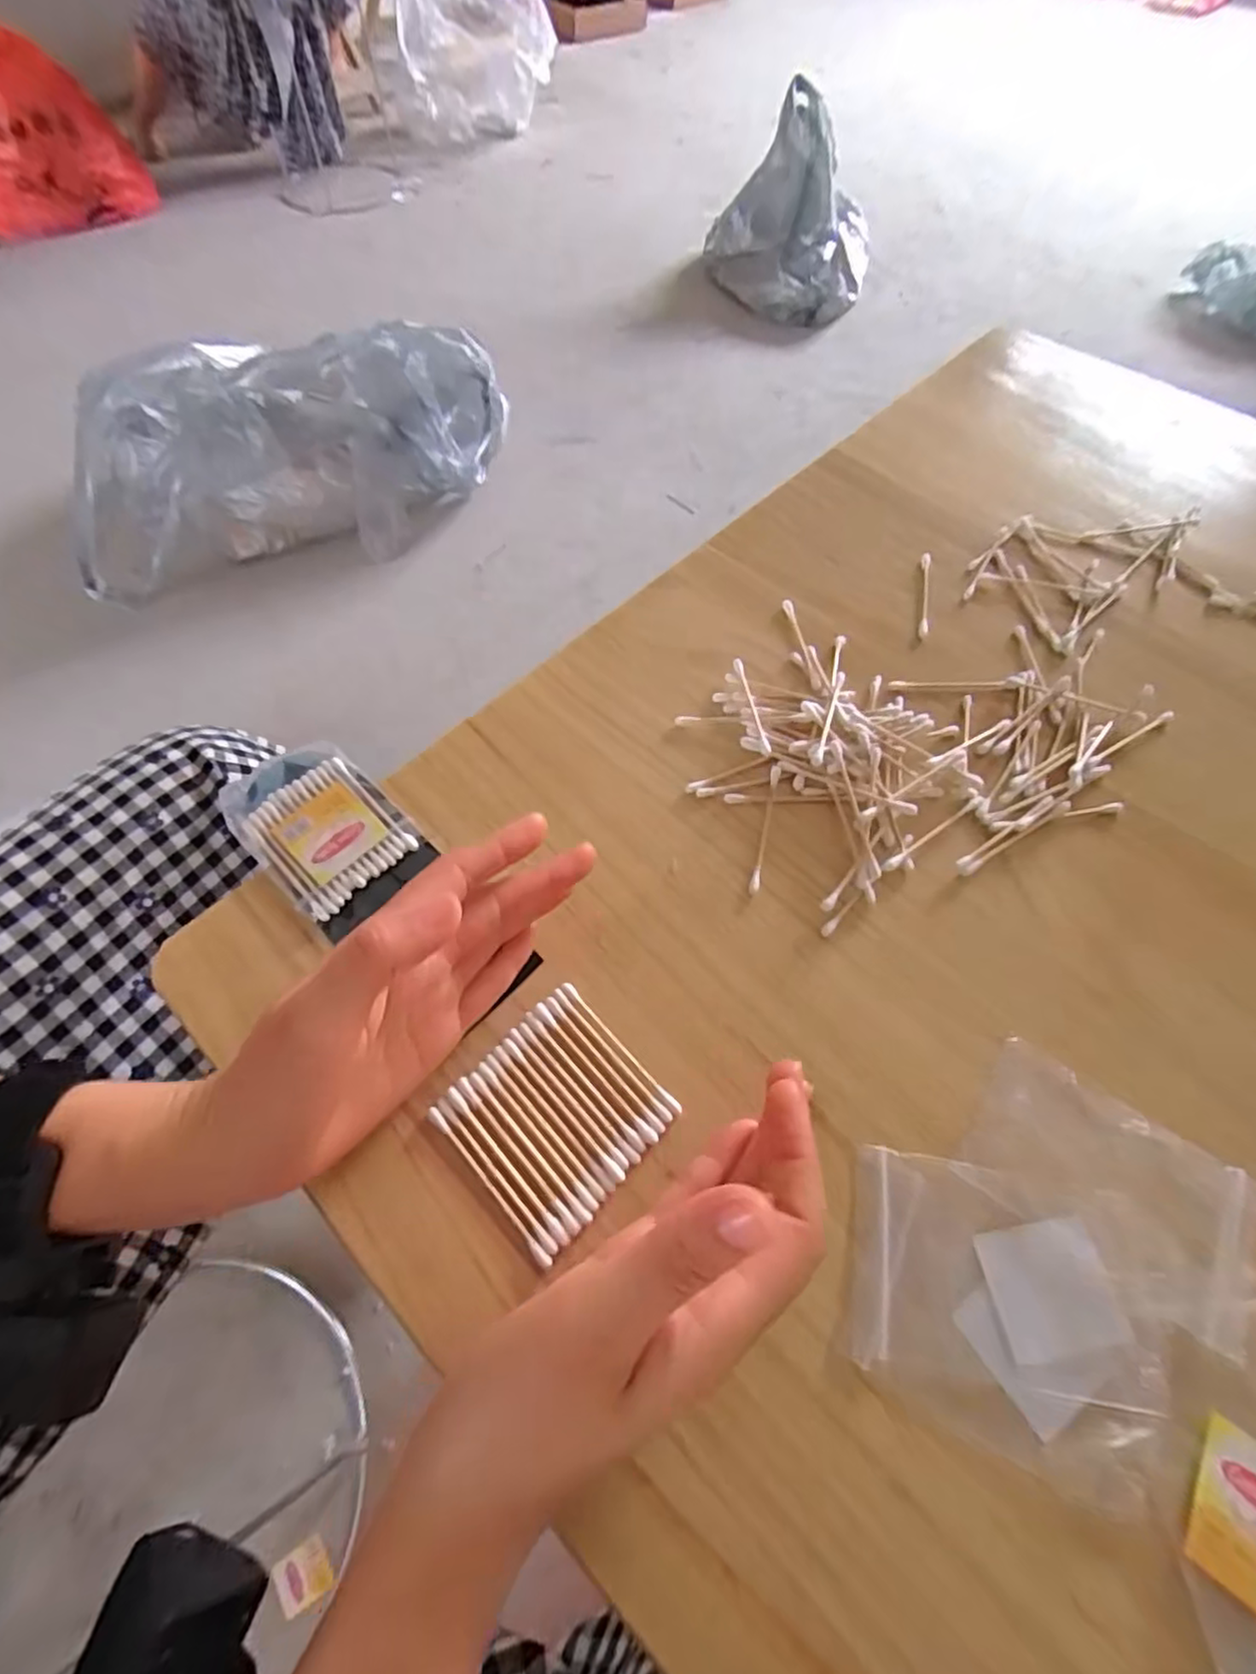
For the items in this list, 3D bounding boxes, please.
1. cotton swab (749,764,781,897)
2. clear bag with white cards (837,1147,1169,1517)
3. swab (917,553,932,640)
[{"bbox_3d":[0.065,-0.005,0.320,0.005,0.004,0.067,13,63,6],"label":"cotton swab"},{"bbox_3d":[0.129,0.162,0.236,0.098,0.004,0.086,15,63,7],"label":"clear bag with white cards"},{"bbox_3d":[0.171,-0.140,0.394,0.007,0.005,0.066,11,63,5],"label":"swab"}]

